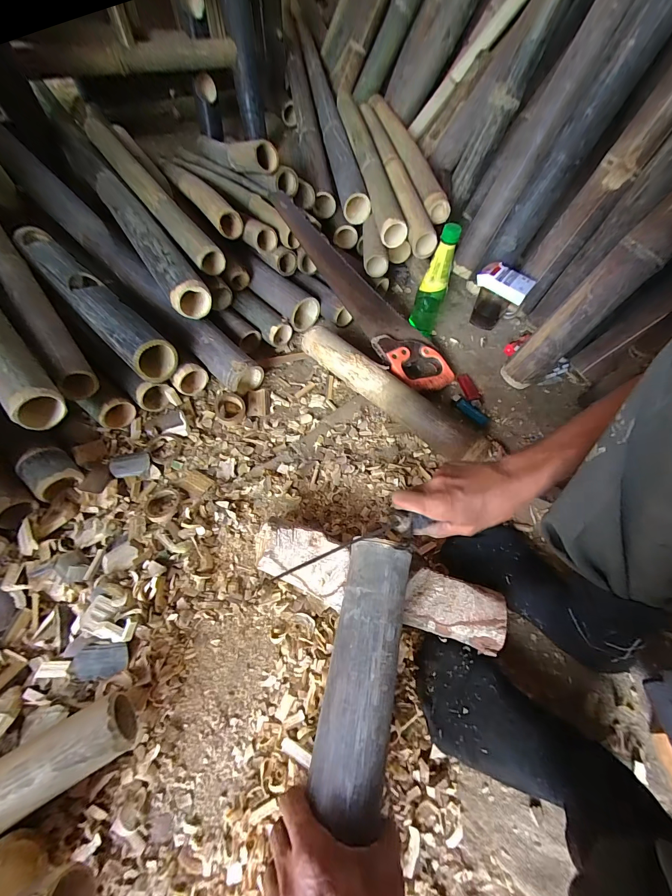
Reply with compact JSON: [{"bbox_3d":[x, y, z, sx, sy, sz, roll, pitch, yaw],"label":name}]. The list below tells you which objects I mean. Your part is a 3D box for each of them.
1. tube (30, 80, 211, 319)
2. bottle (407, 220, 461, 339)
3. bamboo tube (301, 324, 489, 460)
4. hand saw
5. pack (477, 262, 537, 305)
[{"bbox_3d":[-0.495,-0.565,0.741,0.071,0.067,0.855,-31,66,-19],"label":"tube"},{"bbox_3d":[0.193,-0.321,0.640,0.055,0.213,0.061,16,60,6],"label":"bottle"},{"bbox_3d":[0.095,-0.102,0.608,0.071,0.070,0.399,-40,69,-22],"label":"bamboo tube"},{"bbox_3d":[0.041,-0.314,0.664,0.126,0.029,0.509,-38,87,-22],"label":"hand saw"},{"bbox_3d":[0.346,-0.340,0.670,0.101,0.030,0.062,33,64,16],"label":"pack"}]

